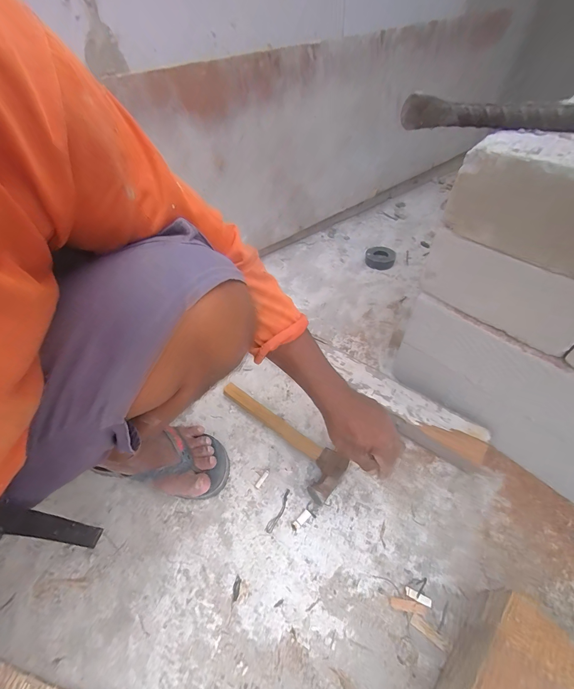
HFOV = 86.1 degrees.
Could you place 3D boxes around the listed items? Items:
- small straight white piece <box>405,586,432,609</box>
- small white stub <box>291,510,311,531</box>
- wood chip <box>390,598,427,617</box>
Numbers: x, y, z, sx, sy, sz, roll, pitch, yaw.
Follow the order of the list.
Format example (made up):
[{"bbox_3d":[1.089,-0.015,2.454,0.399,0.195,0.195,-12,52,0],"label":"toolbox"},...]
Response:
[{"bbox_3d":[0.165,0.318,0.386,0.033,0.004,0.010,21,52,20],"label":"small straight white piece"},{"bbox_3d":[0.020,0.256,0.447,0.033,0.004,0.011,-35,55,-25],"label":"small white stub"},{"bbox_3d":[0.150,0.325,0.381,0.041,0.004,0.012,7,49,9],"label":"wood chip"}]

